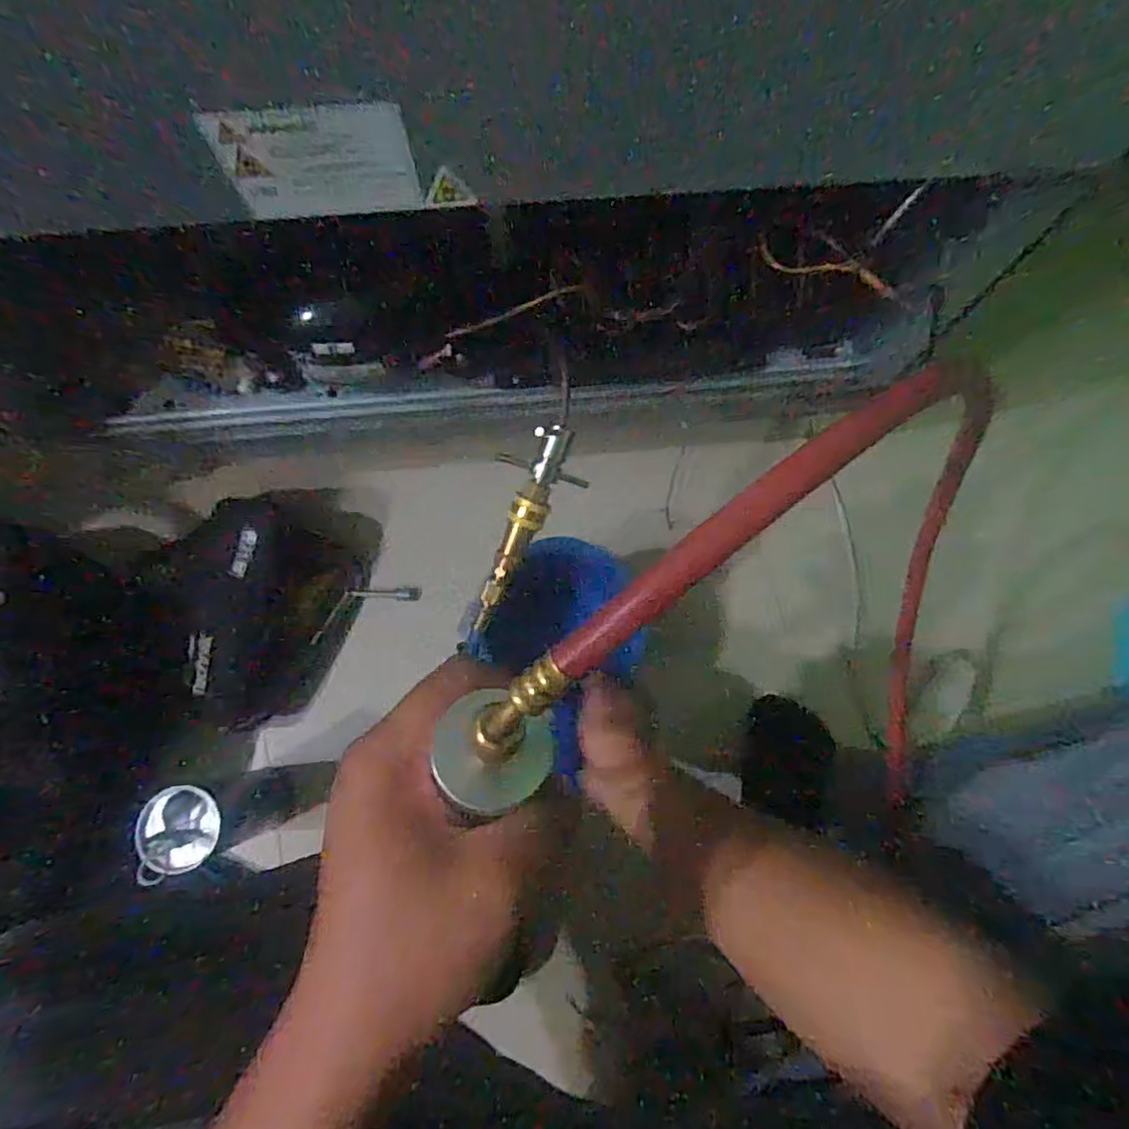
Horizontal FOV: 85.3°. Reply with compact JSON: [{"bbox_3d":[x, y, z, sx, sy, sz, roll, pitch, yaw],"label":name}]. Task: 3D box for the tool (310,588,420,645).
[{"bbox_3d":[-0.231,0.046,0.706,0.130,0.017,0.038,-22,79,-22],"label":"tool"}]

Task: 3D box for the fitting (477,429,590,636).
[{"bbox_3d":[-0.033,-0.024,0.426,0.052,0.021,0.149,25,103,5],"label":"fitting"}]

